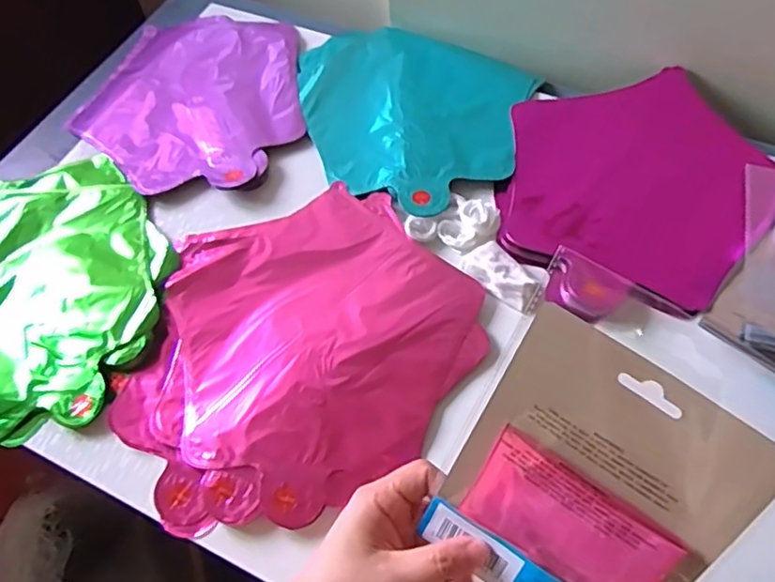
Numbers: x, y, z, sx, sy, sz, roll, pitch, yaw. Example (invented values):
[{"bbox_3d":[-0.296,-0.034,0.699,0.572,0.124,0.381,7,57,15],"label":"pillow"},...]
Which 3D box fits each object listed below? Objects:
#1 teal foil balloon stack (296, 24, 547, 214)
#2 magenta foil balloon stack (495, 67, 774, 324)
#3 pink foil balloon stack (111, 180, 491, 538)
[{"bbox_3d":[0.014,-0.174,0.581,0.234,0.017,0.210,27,65,18],"label":"teal foil balloon stack"},{"bbox_3d":[0.203,-0.088,0.513,0.225,0.015,0.228,-18,60,-7],"label":"magenta foil balloon stack"},{"bbox_3d":[-0.072,0.037,0.460,0.257,0.010,0.235,-31,63,-13],"label":"pink foil balloon stack"}]

